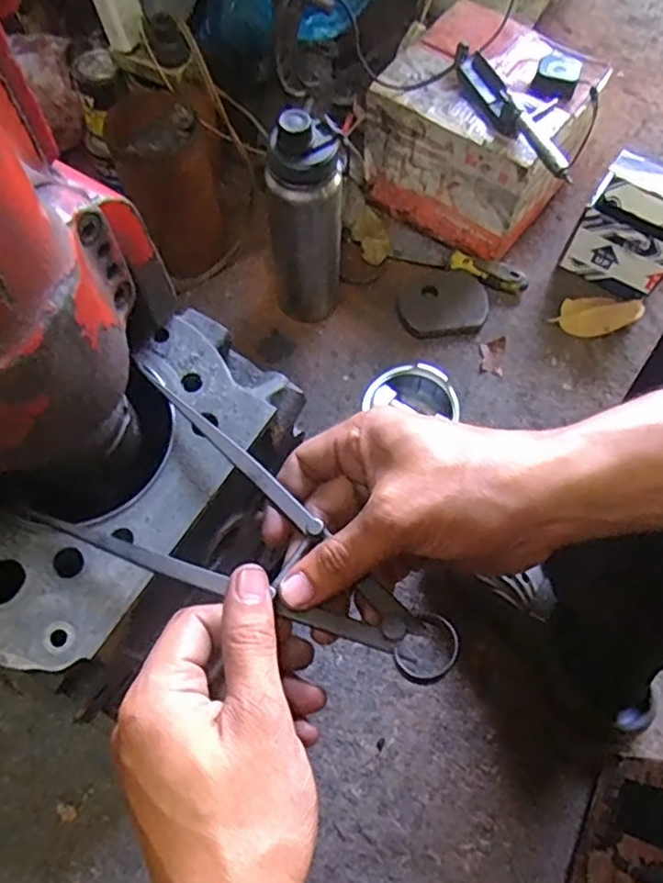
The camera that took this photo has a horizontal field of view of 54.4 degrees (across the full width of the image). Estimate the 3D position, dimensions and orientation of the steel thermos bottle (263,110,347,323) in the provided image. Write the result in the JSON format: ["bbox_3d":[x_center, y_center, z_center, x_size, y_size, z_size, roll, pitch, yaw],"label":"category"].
[{"bbox_3d":[-0.029,-0.242,0.716,0.081,0.268,0.076,-1,66,-1],"label":"steel thermos bottle"}]

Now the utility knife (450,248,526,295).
[{"bbox_3d":[0.207,-0.223,0.844,0.101,0.021,0.028,27,69,11],"label":"utility knife"}]

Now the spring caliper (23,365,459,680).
[{"bbox_3d":[-0.041,0.045,0.294,0.209,0.013,0.093,30,69,22],"label":"spring caliper"}]

